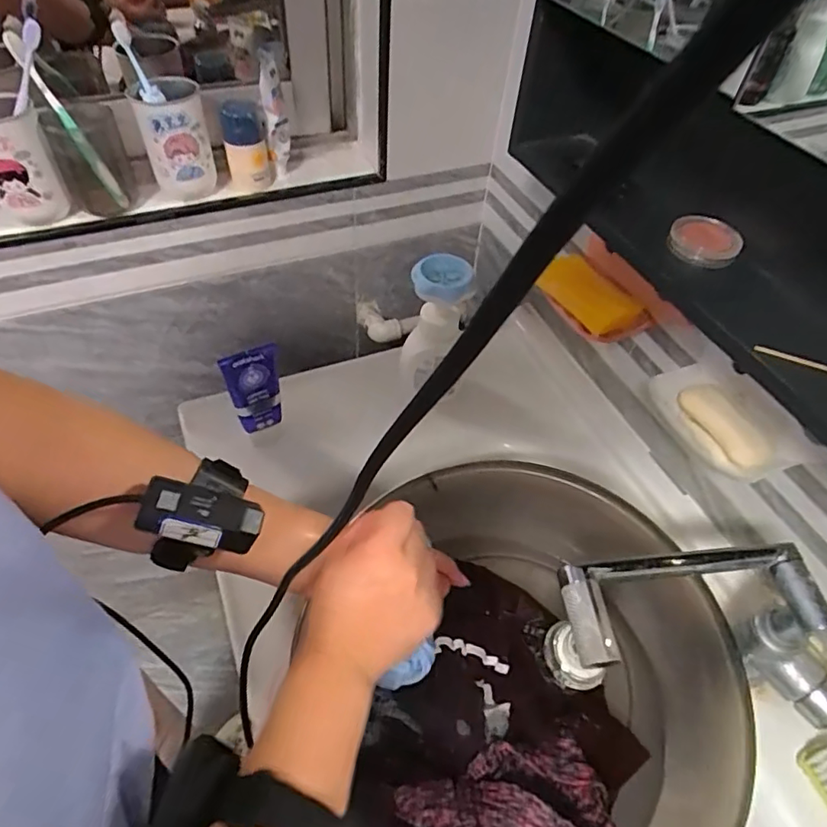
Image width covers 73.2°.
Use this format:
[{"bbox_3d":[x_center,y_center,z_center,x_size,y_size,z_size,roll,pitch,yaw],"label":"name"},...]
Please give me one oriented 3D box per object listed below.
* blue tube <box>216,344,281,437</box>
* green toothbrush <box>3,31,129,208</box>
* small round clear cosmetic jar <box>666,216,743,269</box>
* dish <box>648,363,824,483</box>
[{"bbox_3d":[-0.172,-0.024,0.610,0.057,0.109,0.022,-17,53,-17],"label":"blue tube"},{"bbox_3d":[-0.375,-0.317,0.611,0.024,0.182,0.016,1,43,38],"label":"green toothbrush"},{"bbox_3d":[0.244,-0.145,0.465,0.054,0.017,0.052,2,50,-2],"label":"small round clear cosmetic jar"},{"bbox_3d":[0.287,0.006,0.511,0.077,0.037,0.134,-25,56,-22],"label":"dish"}]

